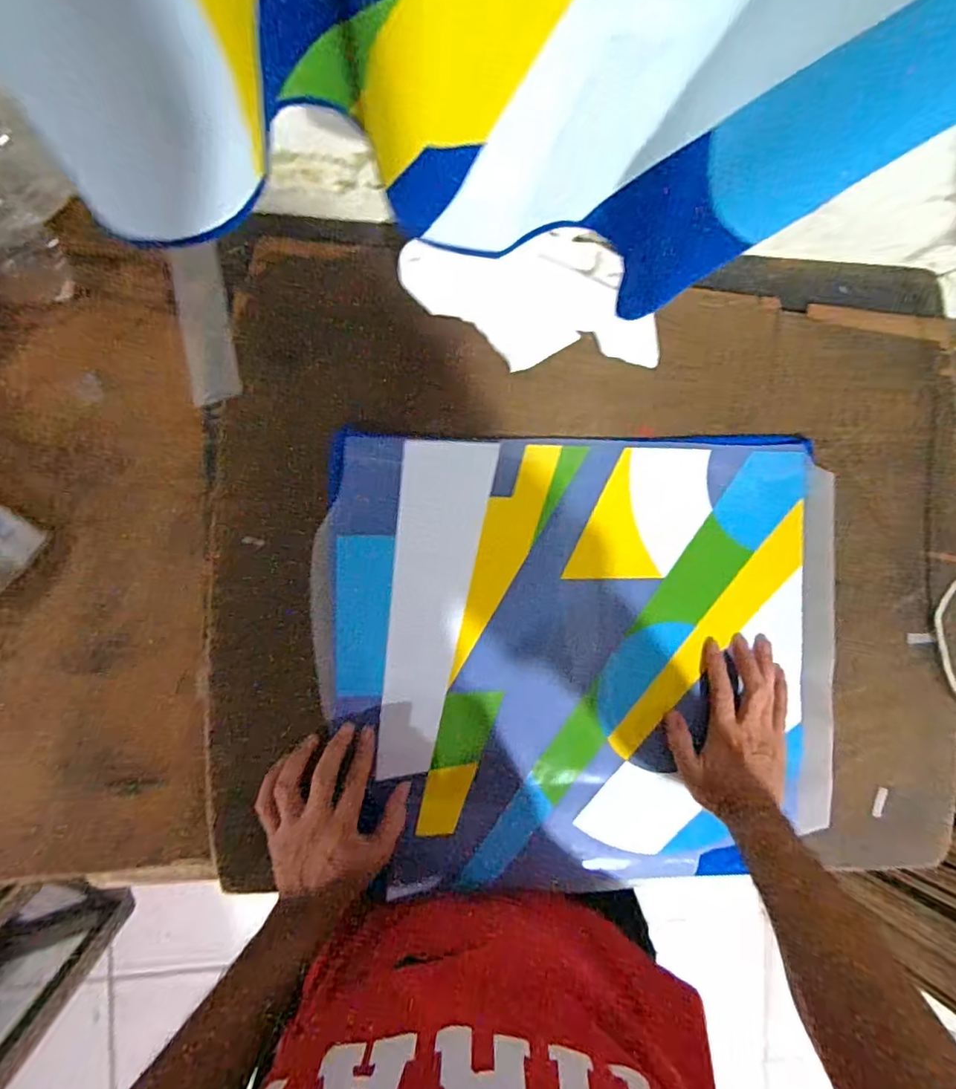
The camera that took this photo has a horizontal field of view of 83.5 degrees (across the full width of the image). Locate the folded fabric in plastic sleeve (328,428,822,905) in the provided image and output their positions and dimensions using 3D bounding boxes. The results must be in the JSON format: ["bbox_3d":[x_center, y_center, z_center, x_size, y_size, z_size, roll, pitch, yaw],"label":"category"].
[{"bbox_3d":[0.117,0.117,0.534,0.515,0.021,0.437,-2,90,-8],"label":"folded fabric in plastic sleeve"}]

